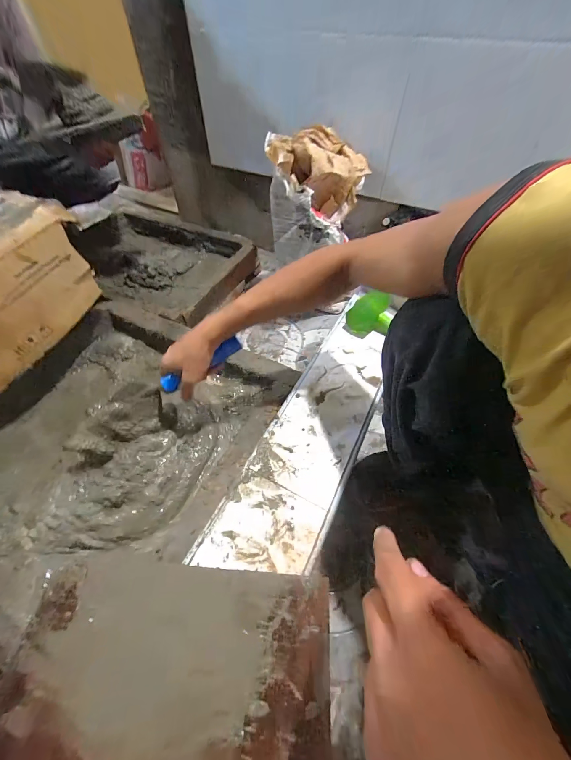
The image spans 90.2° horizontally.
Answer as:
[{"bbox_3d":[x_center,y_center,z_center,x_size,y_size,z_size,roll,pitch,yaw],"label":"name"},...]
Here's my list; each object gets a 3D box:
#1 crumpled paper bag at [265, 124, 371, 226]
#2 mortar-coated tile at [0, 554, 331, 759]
[{"bbox_3d":[0.082,-0.500,0.719,0.264,0.162,0.157,-29,58,-21],"label":"crumpled paper bag"},{"bbox_3d":[-0.129,0.327,0.320,0.353,0.012,0.197,4,52,2],"label":"mortar-coated tile"}]

